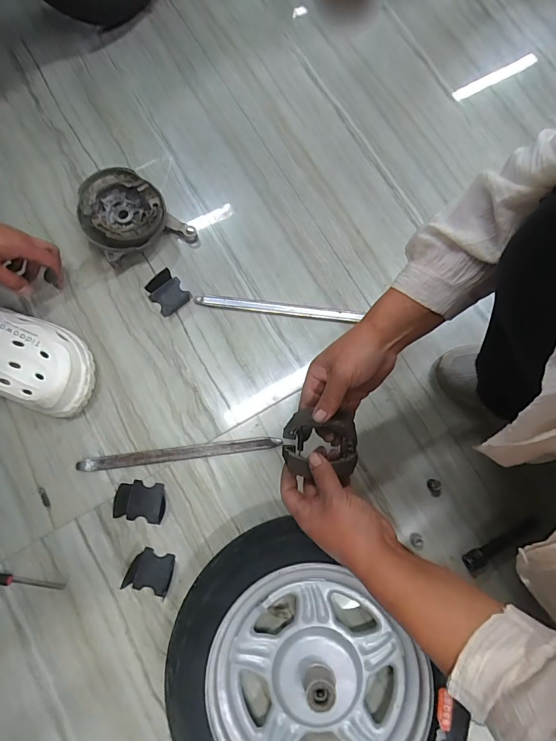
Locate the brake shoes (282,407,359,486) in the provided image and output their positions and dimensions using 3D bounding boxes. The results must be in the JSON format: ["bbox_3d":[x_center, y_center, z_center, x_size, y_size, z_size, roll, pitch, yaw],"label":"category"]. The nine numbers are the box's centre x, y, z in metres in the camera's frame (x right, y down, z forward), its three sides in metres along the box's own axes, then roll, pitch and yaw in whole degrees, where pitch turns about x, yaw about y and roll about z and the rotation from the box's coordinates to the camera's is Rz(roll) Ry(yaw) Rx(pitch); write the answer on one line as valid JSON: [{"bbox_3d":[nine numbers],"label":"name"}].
[{"bbox_3d":[0.049,0.083,0.434,0.084,0.038,0.073,5,80,0],"label":"brake shoes"}]

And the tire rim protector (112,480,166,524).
[{"bbox_3d":[-0.194,0.185,0.539,0.066,0.017,0.053,8,80,1],"label":"tire rim protector"}]

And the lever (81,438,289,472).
[{"bbox_3d":[-0.141,0.120,0.553,0.286,0.010,0.021,-6,80,-2],"label":"lever"}]

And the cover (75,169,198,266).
[{"bbox_3d":[-0.230,-0.242,0.590,0.146,0.067,0.141,-32,82,-6],"label":"cover"}]

